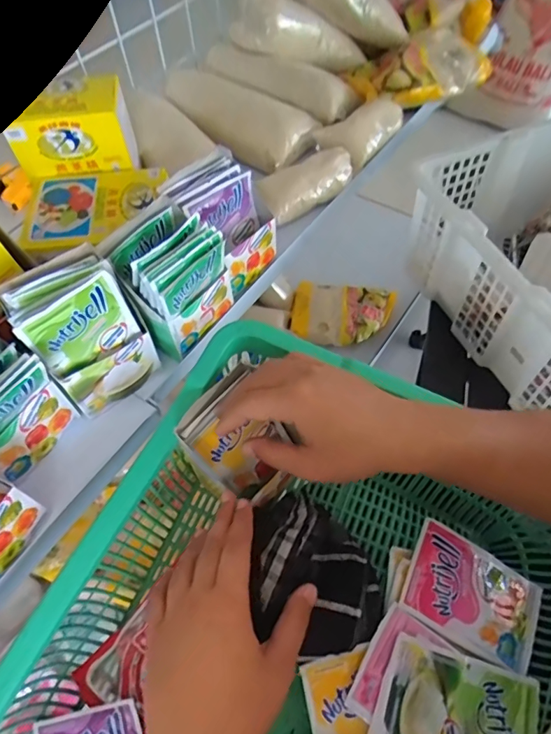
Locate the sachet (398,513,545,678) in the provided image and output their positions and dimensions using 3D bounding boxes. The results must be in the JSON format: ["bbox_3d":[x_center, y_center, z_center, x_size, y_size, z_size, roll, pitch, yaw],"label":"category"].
[{"bbox_3d":[0.160,0.186,0.383,0.111,0.015,0.076,32,58,0],"label":"sachet"}]

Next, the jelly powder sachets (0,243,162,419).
[{"bbox_3d":[-0.161,-0.029,0.406,0.084,0.113,0.069,-35,62,-19],"label":"jelly powder sachets"}]

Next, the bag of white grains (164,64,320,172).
[{"bbox_3d":[-0.042,-0.337,0.622,0.190,0.064,0.096,31,64,20],"label":"bag of white grains"}]

